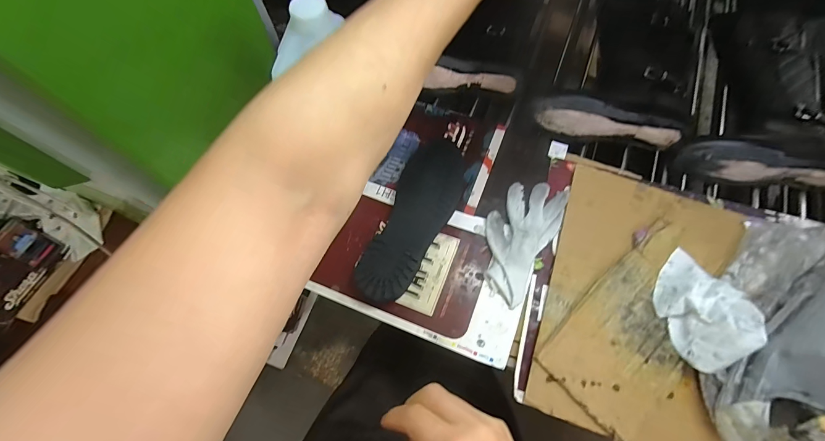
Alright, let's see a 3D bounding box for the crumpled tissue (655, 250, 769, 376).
[{"bbox_3d":[0.326,0.092,0.395,0.081,0.051,0.121,-16,69,-5],"label":"crumpled tissue"}]

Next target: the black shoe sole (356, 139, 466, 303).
[{"bbox_3d":[0.007,-0.011,0.472,0.083,0.029,0.247,19,70,9],"label":"black shoe sole"}]

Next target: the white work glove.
[{"bbox_3d":[0.136,0.019,0.460,0.078,0.018,0.165,30,72,12],"label":"white work glove"}]

